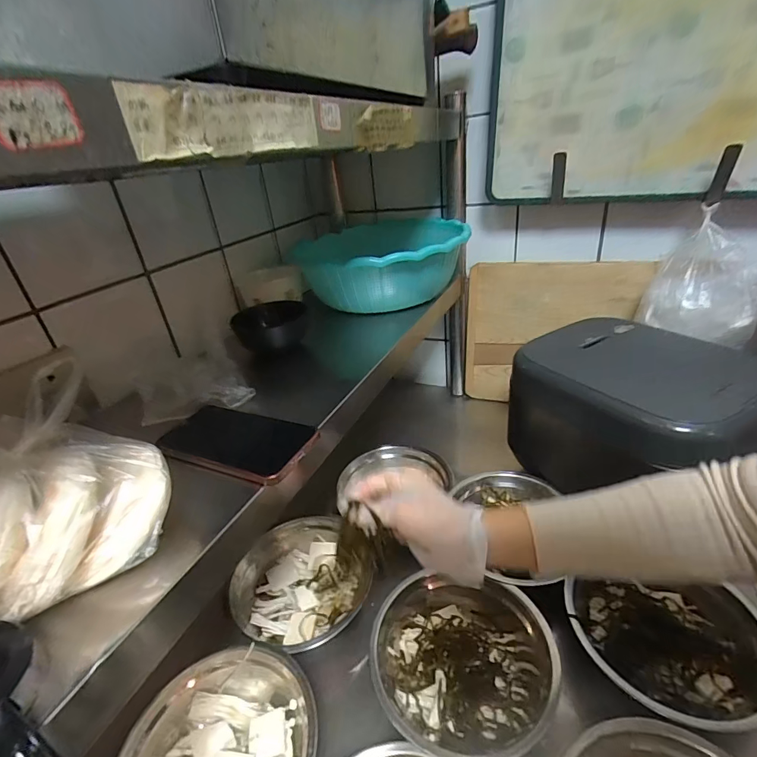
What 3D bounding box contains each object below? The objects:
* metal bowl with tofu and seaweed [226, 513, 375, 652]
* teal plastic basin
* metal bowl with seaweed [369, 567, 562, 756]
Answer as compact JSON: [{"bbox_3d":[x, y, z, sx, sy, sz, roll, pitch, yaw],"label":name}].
[{"bbox_3d":[-0.103,0.268,0.546,0.163,0.051,0.175,-5,29,3],"label":"metal bowl with tofu and seaweed"},{"bbox_3d":[0.013,-0.193,0.705,0.273,0.103,0.258,-5,29,3],"label":"teal plastic basin"},{"bbox_3d":[0.095,0.311,0.452,0.197,0.075,0.186,-5,29,3],"label":"metal bowl with seaweed"}]

